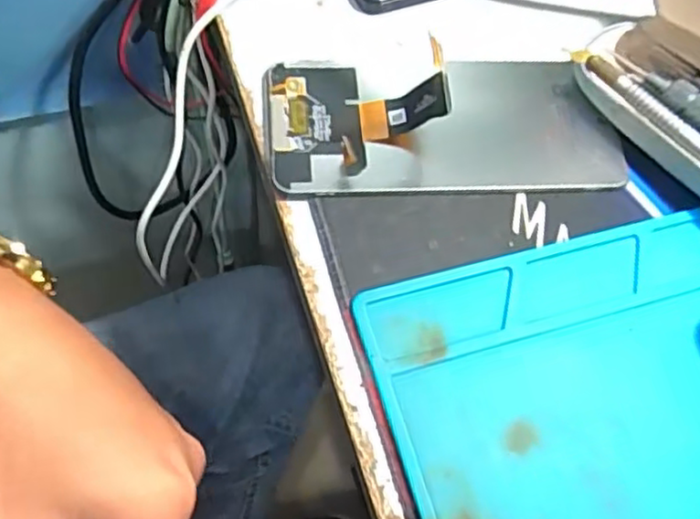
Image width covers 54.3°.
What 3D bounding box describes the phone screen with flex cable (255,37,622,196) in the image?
[{"bbox_3d":[0.044,-0.066,0.305,0.161,0.021,0.072,-2,64,-5],"label":"phone screen with flex cable"}]

